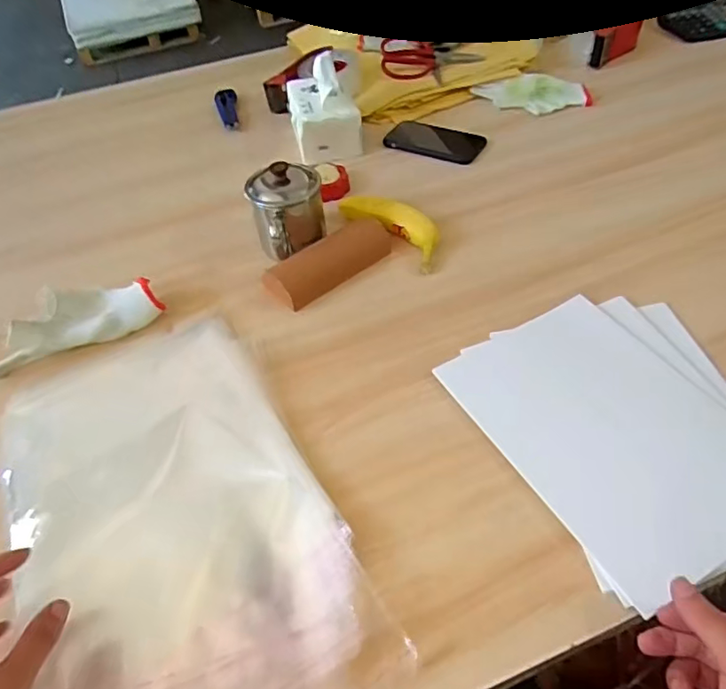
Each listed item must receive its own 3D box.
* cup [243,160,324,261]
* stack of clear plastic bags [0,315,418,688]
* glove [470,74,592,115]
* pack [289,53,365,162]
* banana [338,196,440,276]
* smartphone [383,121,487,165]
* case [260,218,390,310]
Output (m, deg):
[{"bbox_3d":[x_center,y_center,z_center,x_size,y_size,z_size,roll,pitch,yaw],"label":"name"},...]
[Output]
[{"bbox_3d":[-0.091,-0.160,0.665,0.088,0.103,0.116,-12,48,-4],"label":"cup"},{"bbox_3d":[-0.169,0.143,0.460,0.250,0.021,0.402,-24,50,-14],"label":"stack of clear plastic bags"},{"bbox_3d":[0.290,-0.430,0.923,0.186,0.018,0.097,19,53,22],"label":"glove"},{"bbox_3d":[-0.065,-0.366,0.841,0.099,0.107,0.144,-12,48,-4],"label":"pack"},{"bbox_3d":[0.039,-0.154,0.693,0.054,0.033,0.169,-35,53,-23],"label":"banana"},{"bbox_3d":[0.112,-0.318,0.845,0.146,0.015,0.072,20,54,23],"label":"smartphone"},{"bbox_3d":[-0.040,-0.103,0.655,0.160,0.038,0.061,-32,52,-20],"label":"case"}]

